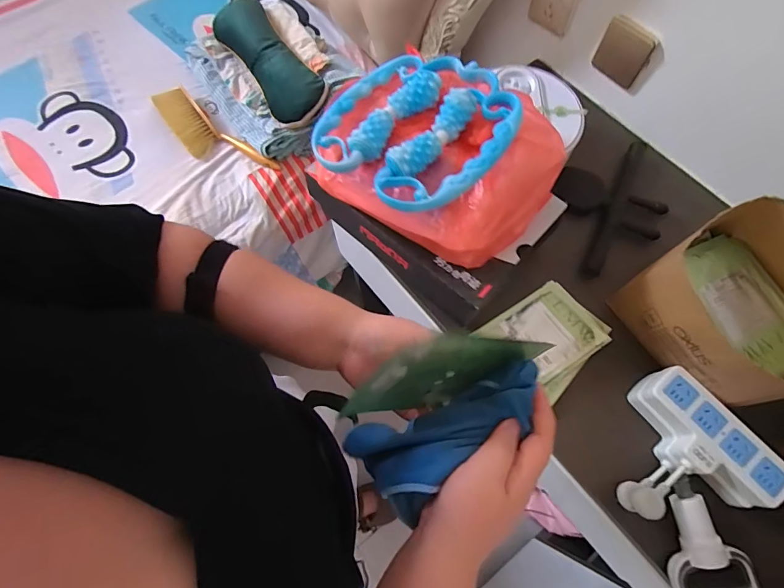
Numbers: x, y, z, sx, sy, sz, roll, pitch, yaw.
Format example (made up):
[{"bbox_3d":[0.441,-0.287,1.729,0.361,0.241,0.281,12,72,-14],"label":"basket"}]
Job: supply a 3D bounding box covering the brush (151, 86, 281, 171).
[{"bbox_3d":[-0.459,-0.391,1.014,0.390,0.043,0.111,39,73,14],"label":"brush"}]

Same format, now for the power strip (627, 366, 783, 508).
[{"bbox_3d":[0.392,0.189,0.525,0.094,0.057,0.177,-39,73,-14],"label":"power strip"}]

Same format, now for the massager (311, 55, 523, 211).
[{"bbox_3d":[0.034,-0.220,0.519,0.231,0.046,0.235,38,73,14],"label":"massager"}]

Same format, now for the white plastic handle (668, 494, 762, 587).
[{"bbox_3d":[0.387,0.329,0.480,0.104,0.037,0.167,-1,68,0],"label":"white plastic handle"}]

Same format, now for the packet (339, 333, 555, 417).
[{"bbox_3d":[0.043,0.069,0.331,0.139,0.114,0.009,9,46,-39],"label":"packet"}]

